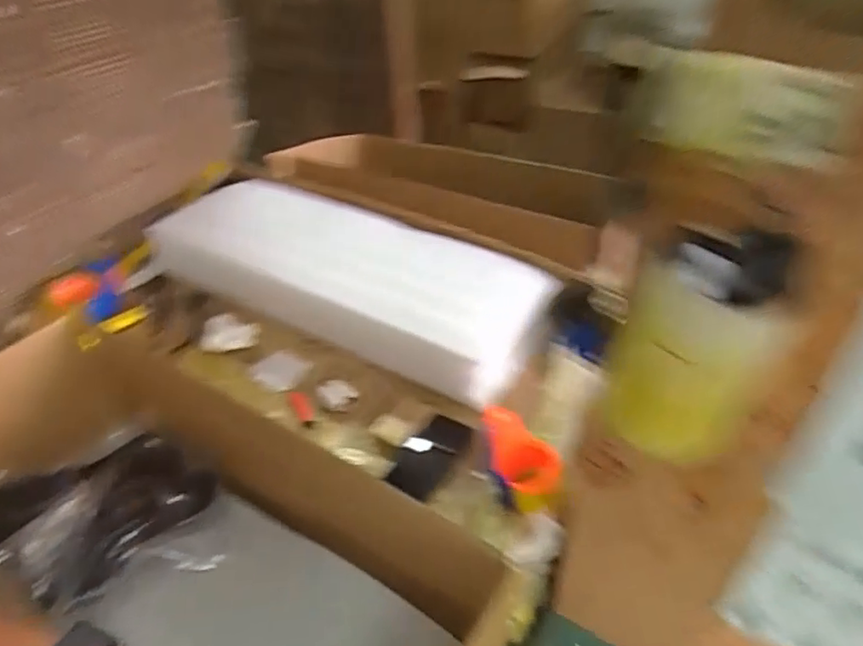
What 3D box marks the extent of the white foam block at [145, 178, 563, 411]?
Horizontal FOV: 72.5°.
[{"bbox_3d":[-0.170,-0.098,1.132,0.770,0.115,0.270,21,46,26],"label":"white foam block"}]

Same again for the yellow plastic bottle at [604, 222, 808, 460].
[{"bbox_3d":[0.176,0.018,0.389,0.087,0.160,0.072,17,45,23],"label":"yellow plastic bottle"}]

